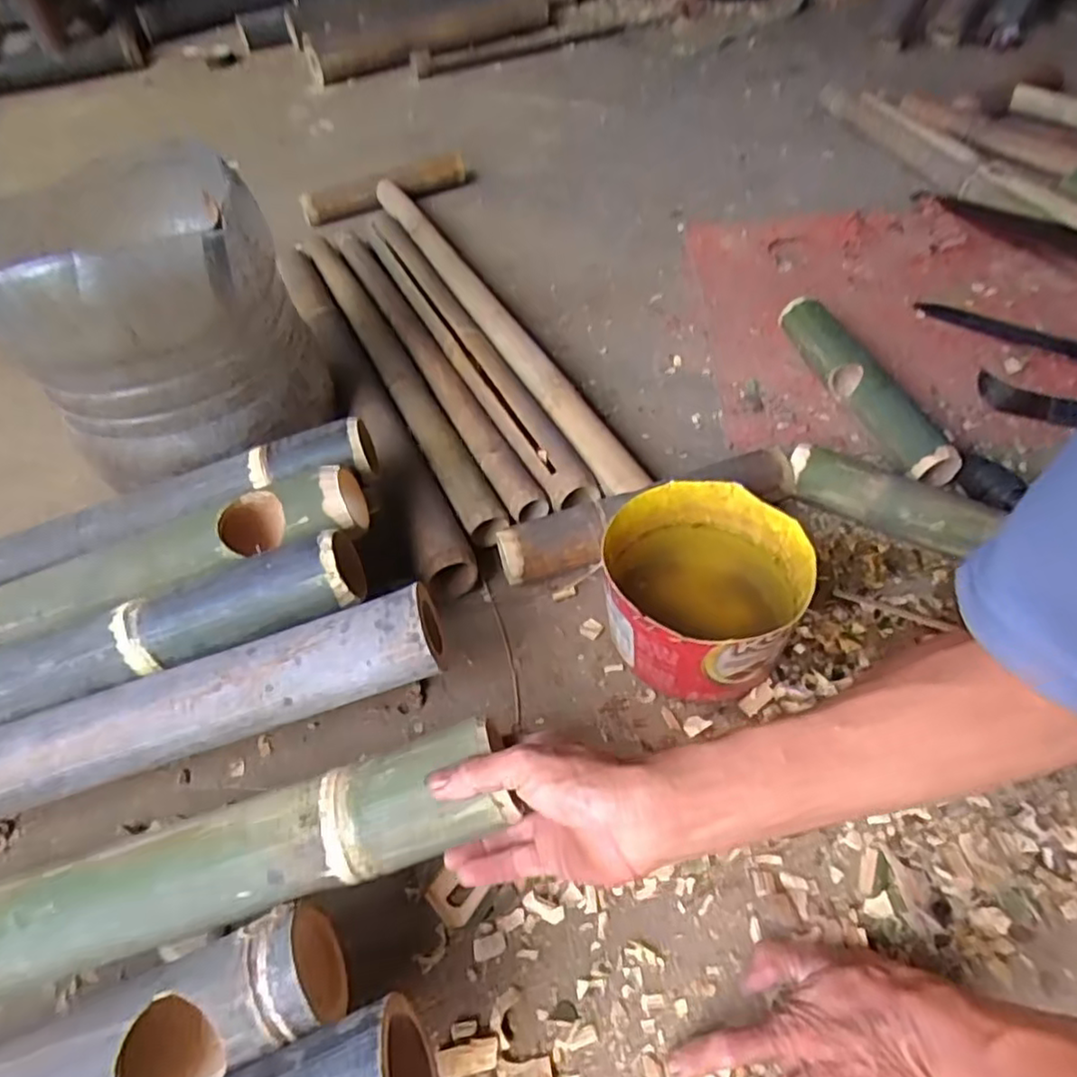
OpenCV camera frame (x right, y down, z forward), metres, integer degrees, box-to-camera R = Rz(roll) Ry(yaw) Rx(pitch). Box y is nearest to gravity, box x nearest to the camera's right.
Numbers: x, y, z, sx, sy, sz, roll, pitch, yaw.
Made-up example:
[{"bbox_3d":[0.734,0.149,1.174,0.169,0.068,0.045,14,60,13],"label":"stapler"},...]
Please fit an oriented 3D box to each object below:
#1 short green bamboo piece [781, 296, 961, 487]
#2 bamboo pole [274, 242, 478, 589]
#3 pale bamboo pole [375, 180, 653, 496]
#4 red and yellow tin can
[{"bbox_3d":[0.334,-0.162,0.695,0.056,0.062,0.250,-13,51,-7],"label":"short green bamboo piece"},{"bbox_3d":[-0.210,-0.185,0.780,0.055,0.053,0.646,-22,53,-14],"label":"bamboo pole"},{"bbox_3d":[-0.076,-0.306,0.867,0.054,0.049,0.775,-22,53,-14],"label":"pale bamboo pole"},{"bbox_3d":[0.131,0.039,0.537,0.146,0.090,0.147,-2,50,3],"label":"red and yellow tin can"}]

